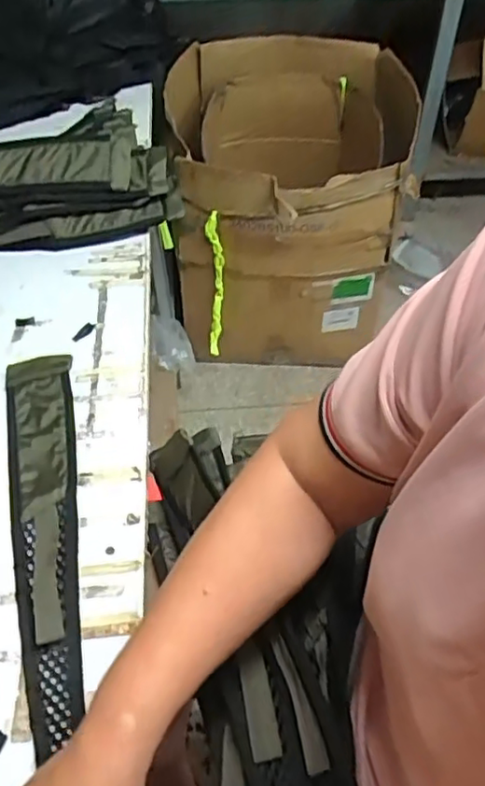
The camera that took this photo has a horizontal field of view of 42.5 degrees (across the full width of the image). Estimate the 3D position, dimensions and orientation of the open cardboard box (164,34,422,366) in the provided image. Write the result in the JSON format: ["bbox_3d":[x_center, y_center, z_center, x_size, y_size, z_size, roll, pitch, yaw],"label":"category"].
[{"bbox_3d":[0.094,-0.507,1.669,0.540,0.559,0.756,-3,51,-2],"label":"open cardboard box"}]

